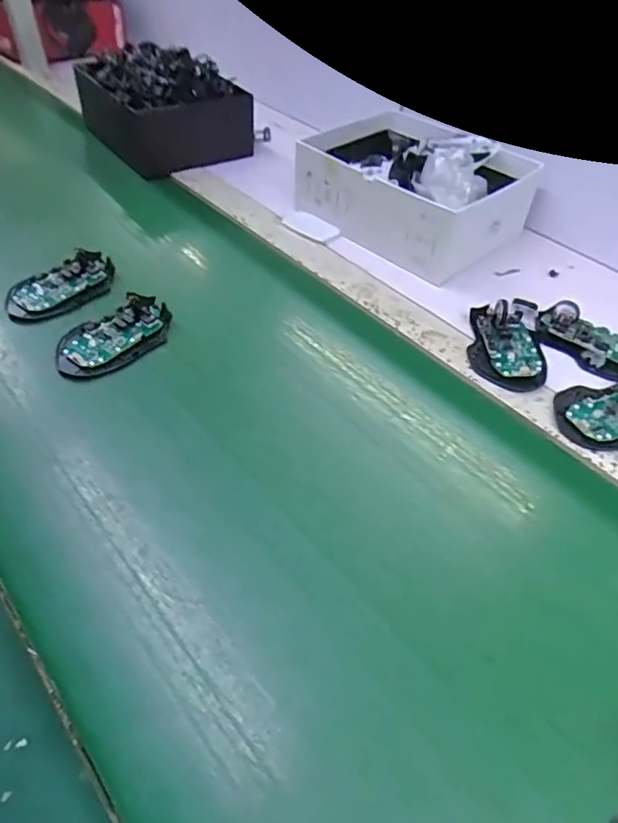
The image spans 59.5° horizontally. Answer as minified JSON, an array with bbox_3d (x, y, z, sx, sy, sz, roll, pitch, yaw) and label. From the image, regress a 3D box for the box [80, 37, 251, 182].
[{"bbox_3d":[-0.223,-0.462,0.809,0.194,0.106,0.232,-27,54,-25],"label":"box"}]

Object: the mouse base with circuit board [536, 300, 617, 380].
[{"bbox_3d":[0.286,-0.076,0.536,0.071,0.033,0.109,-28,55,-26],"label":"mouse base with circuit board"}]

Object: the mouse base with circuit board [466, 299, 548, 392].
[{"bbox_3d":[0.197,-0.075,0.535,0.071,0.025,0.122,8,47,3],"label":"mouse base with circuit board"}]

